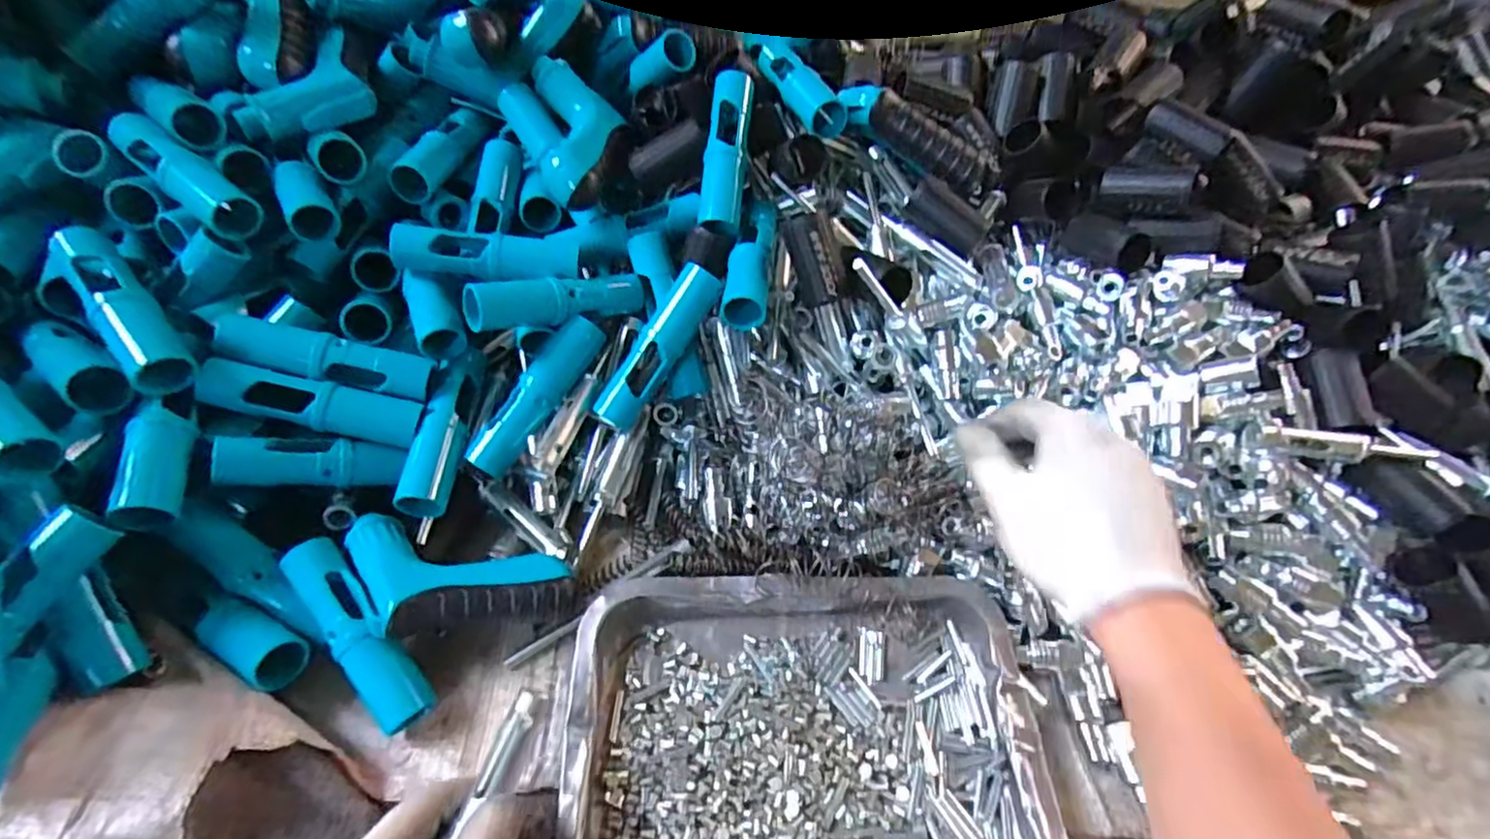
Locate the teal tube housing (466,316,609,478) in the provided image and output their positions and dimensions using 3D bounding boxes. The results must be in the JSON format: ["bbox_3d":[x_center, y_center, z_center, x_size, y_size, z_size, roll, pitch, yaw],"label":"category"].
[{"bbox_3d":[-0.141,-0.017,0.450,0.026,0.021,0.120,31,79,21],"label":"teal tube housing"}]

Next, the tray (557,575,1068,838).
[{"bbox_3d":[0.034,0.178,0.370,0.253,0.034,0.183,0,49,-4],"label":"tray"}]

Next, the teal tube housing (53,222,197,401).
[{"bbox_3d":[-0.363,-0.067,0.387,0.029,0.024,0.128,-35,74,-29],"label":"teal tube housing"}]

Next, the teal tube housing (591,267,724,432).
[{"bbox_3d":[-0.060,-0.049,0.454,0.026,0.022,0.121,33,90,23],"label":"teal tube housing"}]

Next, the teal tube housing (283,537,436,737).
[{"bbox_3d":[-0.221,0.121,0.379,0.028,0.029,0.120,-33,82,-29],"label":"teal tube housing"}]

